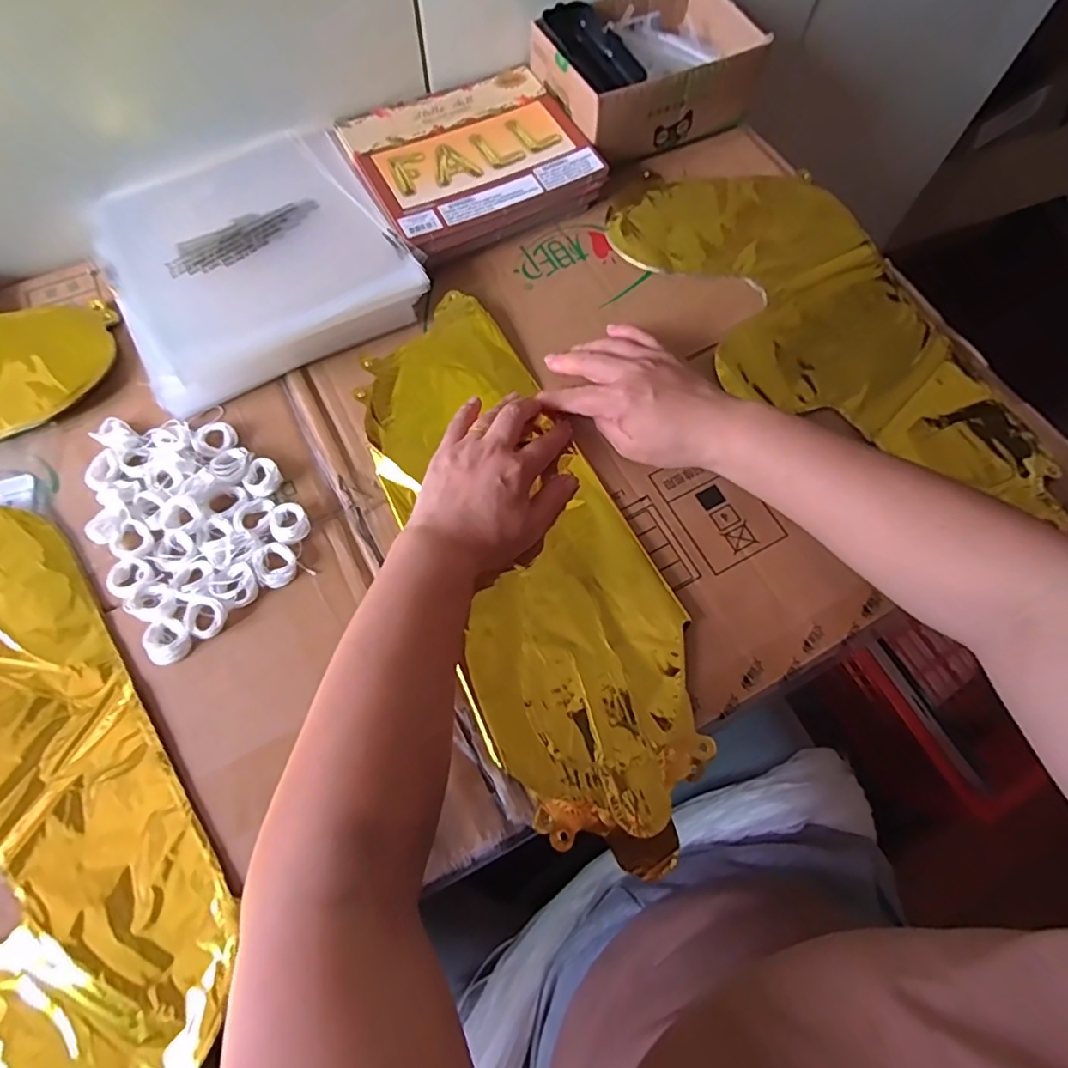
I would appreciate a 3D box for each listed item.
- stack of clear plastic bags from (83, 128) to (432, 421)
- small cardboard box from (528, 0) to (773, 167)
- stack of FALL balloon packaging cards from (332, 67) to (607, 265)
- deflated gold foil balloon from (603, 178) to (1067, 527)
[{"bbox_3d":[-0.226,-0.224,0.477,0.219,0.036,0.225,-30,73,-13],"label":"stack of clear plastic bags"},{"bbox_3d":[0.101,-0.443,0.560,0.180,0.074,0.138,-28,73,-12],"label":"small cardboard box"},{"bbox_3d":[-0.057,-0.338,0.530,0.193,0.034,0.174,-27,73,-12],"label":"stack of FALL balloon packaging cards"},{"bbox_3d":[0.241,-0.171,0.487,0.192,0.013,0.391,-28,73,-12],"label":"deflated gold foil balloon"}]

